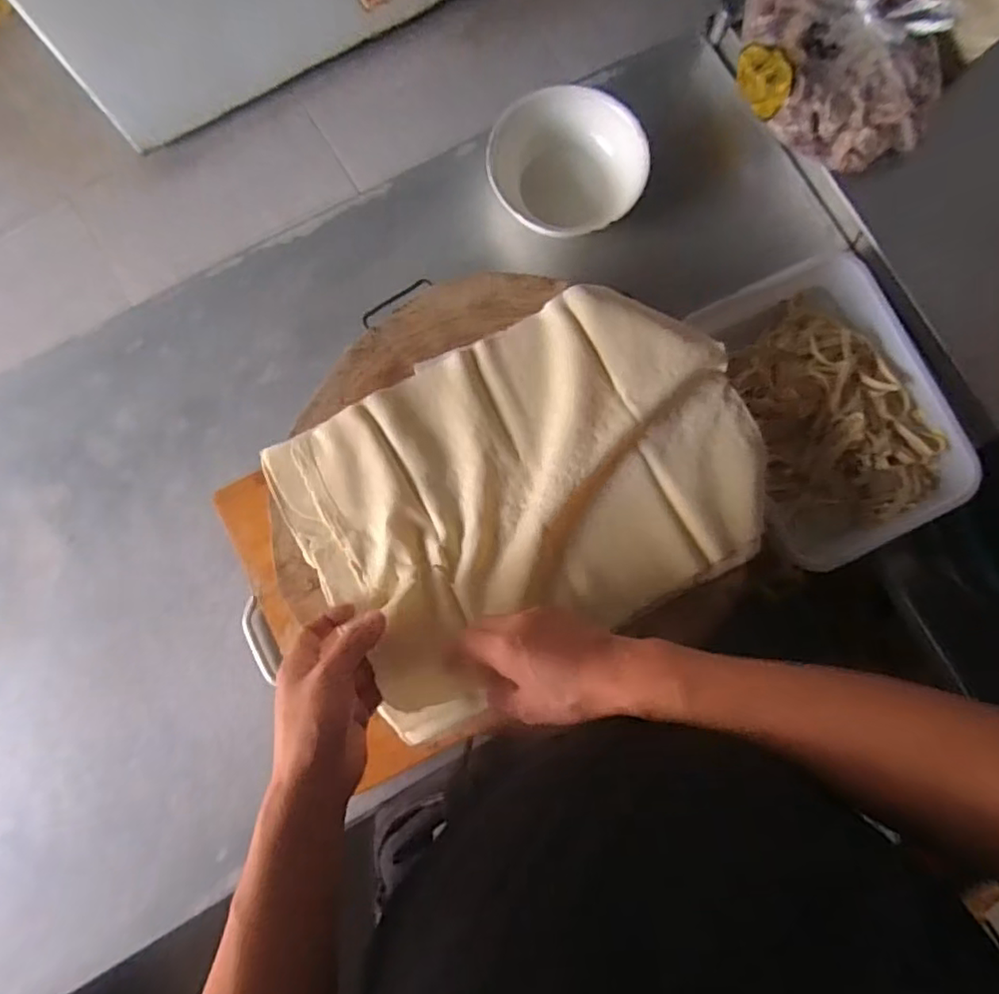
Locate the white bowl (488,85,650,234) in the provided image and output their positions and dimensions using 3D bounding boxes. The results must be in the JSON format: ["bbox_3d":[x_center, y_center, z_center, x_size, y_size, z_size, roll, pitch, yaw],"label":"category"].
[{"bbox_3d":[0.068,-0.348,0.681,0.143,0.076,0.154,0,83,-1],"label":"white bowl"}]

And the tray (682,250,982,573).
[{"bbox_3d":[0.349,-0.093,0.670,0.203,0.057,0.305,-20,84,-3],"label":"tray"}]

